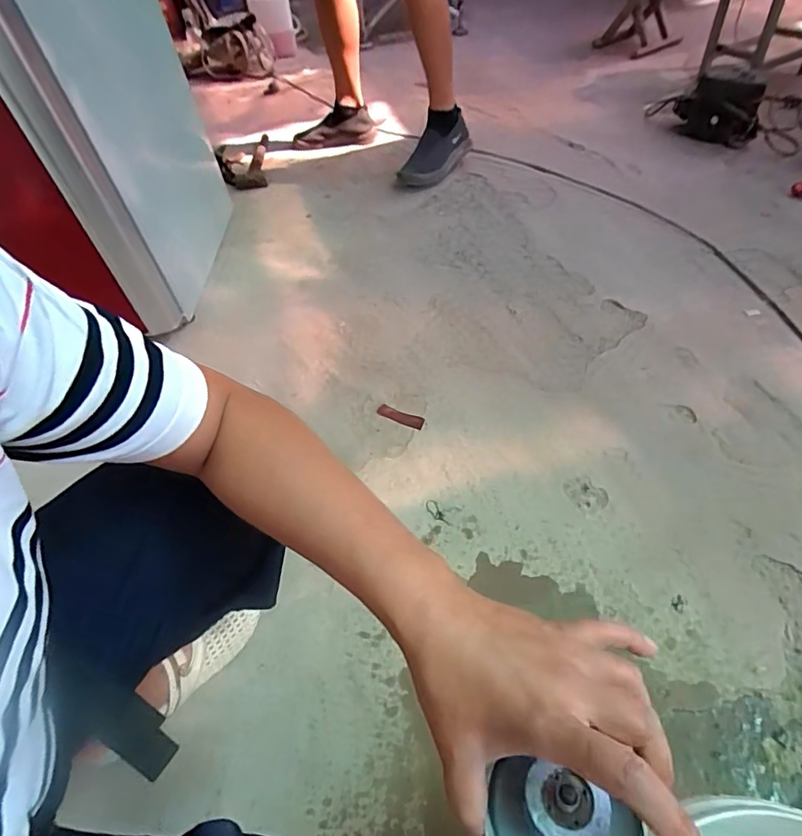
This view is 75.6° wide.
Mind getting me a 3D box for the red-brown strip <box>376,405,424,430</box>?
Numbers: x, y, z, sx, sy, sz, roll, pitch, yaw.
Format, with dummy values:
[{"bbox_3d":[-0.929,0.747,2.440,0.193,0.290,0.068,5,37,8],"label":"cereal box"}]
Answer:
[{"bbox_3d":[-0.001,-0.001,0.937,0.089,0.009,0.023,20,54,20],"label":"red-brown strip"}]

